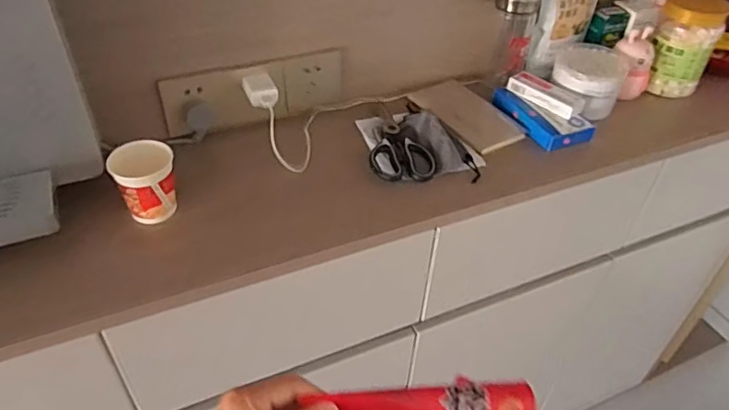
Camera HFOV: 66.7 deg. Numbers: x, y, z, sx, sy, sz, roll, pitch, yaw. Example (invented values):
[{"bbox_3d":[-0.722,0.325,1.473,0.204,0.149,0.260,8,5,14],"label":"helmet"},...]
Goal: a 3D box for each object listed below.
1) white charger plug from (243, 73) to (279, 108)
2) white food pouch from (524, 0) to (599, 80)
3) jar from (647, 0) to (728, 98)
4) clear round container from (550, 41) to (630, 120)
[{"bbox_3d":[-0.141,-0.153,0.753,0.043,0.029,0.050,-10,44,-14],"label":"white charger plug"},{"bbox_3d":[0.327,-0.308,0.885,0.045,0.180,0.141,35,51,30],"label":"white food pouch"},{"bbox_3d":[0.519,-0.263,0.906,0.093,0.145,0.078,20,45,18],"label":"jar"},{"bbox_3d":[0.352,-0.199,0.877,0.115,0.068,0.115,2,42,-2],"label":"clear round container"}]

